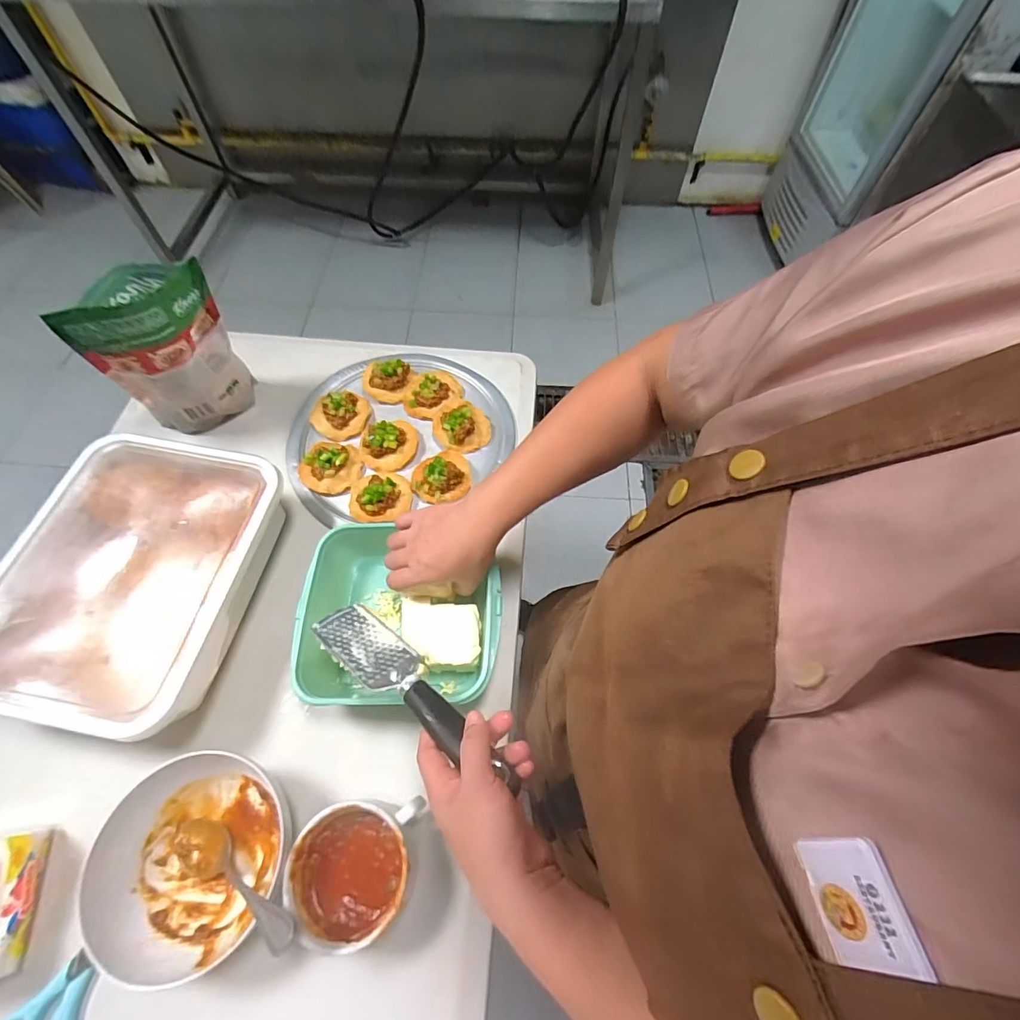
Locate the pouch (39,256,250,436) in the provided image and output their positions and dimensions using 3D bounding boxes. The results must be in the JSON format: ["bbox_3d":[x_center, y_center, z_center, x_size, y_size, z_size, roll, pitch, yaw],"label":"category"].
[{"bbox_3d":[-0.430,-0.199,0.609,0.084,0.192,0.154,35,67,17],"label":"pouch"}]

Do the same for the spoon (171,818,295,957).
[{"bbox_3d":[-0.233,0.310,0.399,0.171,0.028,0.039,0,56,36],"label":"spoon"}]

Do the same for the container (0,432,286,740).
[{"bbox_3d":[-0.404,0.073,0.529,0.260,0.079,0.303,11,62,5],"label":"container"}]

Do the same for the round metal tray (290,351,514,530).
[{"bbox_3d":[-0.162,-0.125,0.670,0.300,0.027,0.278,0,62,0],"label":"round metal tray"}]

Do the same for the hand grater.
[{"bbox_3d":[-0.087,0.149,0.405,0.237,0.013,0.052,25,37,35],"label":"hand grater"}]

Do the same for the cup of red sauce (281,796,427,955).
[{"bbox_3d":[-0.137,0.315,0.419,0.101,0.055,0.103,0,62,0],"label":"cup of red sauce"}]

